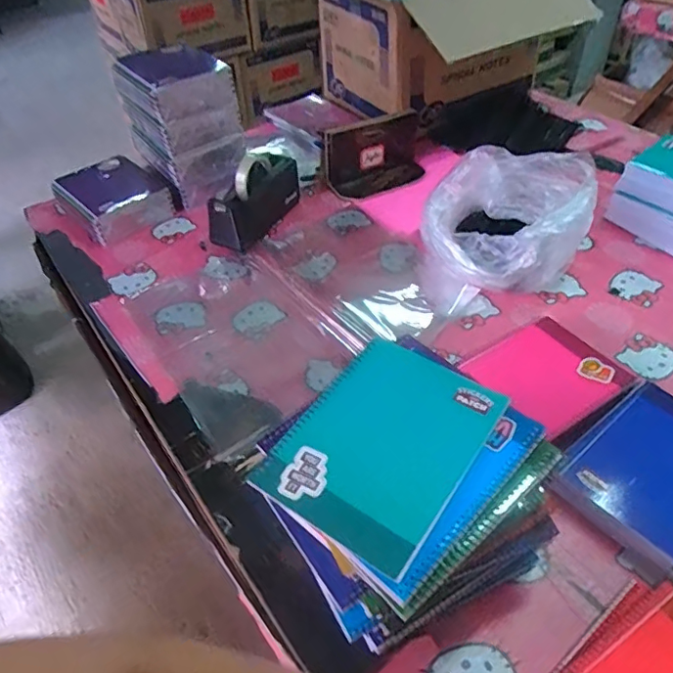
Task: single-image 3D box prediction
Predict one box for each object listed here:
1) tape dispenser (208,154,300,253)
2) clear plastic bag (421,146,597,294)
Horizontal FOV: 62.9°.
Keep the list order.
[{"bbox_3d":[-0.150,-0.258,1.025,0.077,0.118,0.205,18,49,21],"label":"tape dispenser"},{"bbox_3d":[0.278,-0.193,0.920,0.252,0.131,0.242,14,47,16],"label":"clear plastic bag"}]

